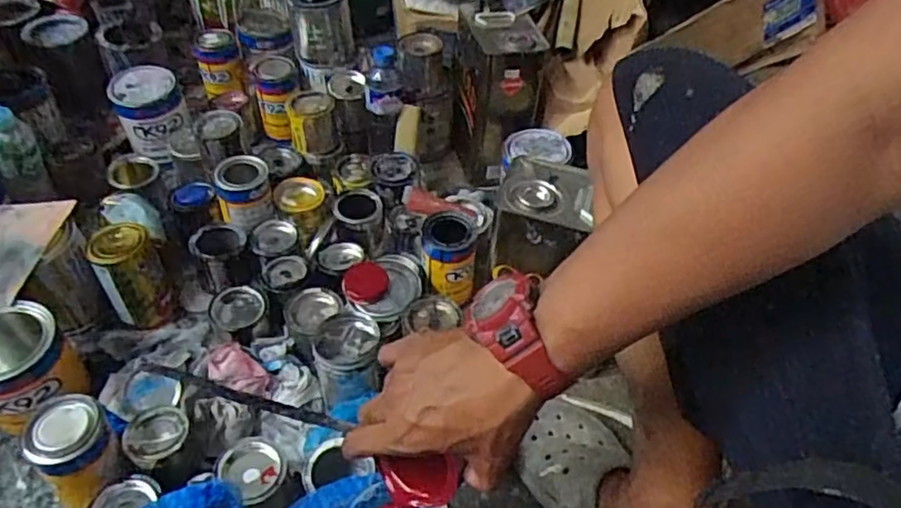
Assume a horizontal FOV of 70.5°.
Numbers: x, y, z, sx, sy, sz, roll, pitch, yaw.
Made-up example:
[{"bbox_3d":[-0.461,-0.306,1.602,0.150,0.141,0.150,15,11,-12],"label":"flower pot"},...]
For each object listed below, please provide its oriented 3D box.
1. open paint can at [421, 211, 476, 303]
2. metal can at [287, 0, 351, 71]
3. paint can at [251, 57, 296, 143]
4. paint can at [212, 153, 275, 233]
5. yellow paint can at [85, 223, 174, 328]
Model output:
[{"bbox_3d":[-0.003,0.000,0.875,0.069,0.090,0.085,4,46,-1],"label":"open paint can"},{"bbox_3d":[-0.217,-0.388,1.067,0.095,0.118,0.096,-8,47,-11],"label":"metal can"},{"bbox_3d":[-0.297,-0.271,1.105,0.071,0.130,0.074,-8,47,-11],"label":"paint can"},{"bbox_3d":[-0.294,-0.091,0.910,0.074,0.067,0.079,-13,48,-16],"label":"paint can"},{"bbox_3d":[-0.405,0.033,0.817,0.076,0.128,0.068,-21,51,-22],"label":"yellow paint can"}]

